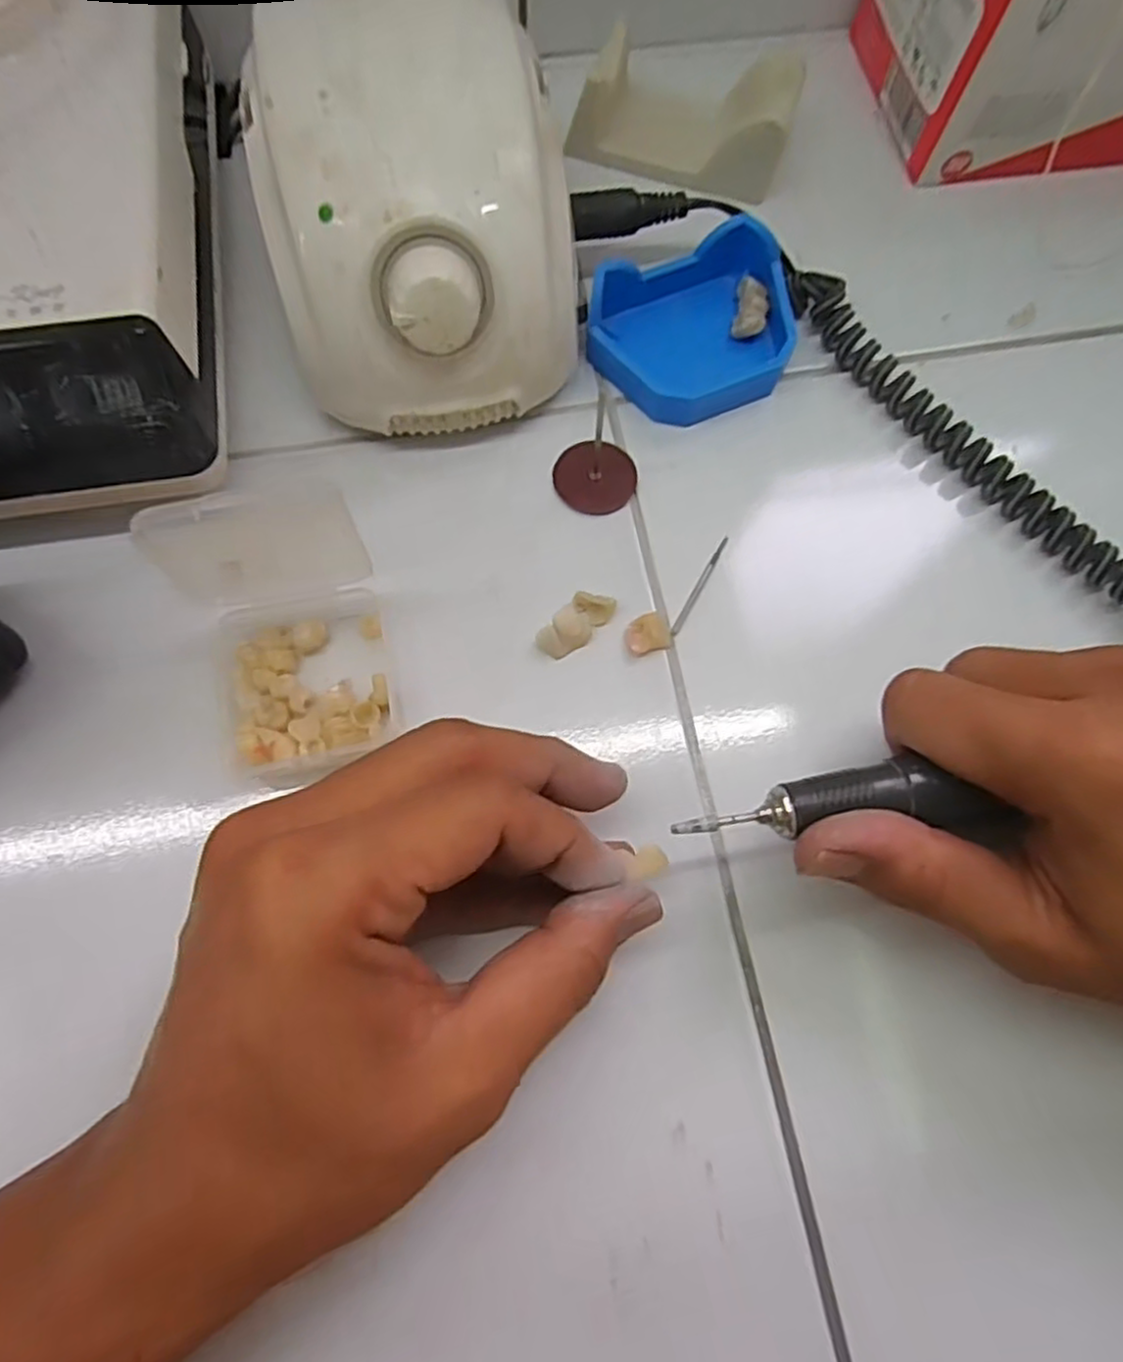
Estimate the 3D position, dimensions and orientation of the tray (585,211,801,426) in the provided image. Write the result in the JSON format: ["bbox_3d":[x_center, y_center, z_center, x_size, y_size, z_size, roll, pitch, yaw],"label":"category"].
[{"bbox_3d":[0.053,-0.135,0.277,0.079,0.022,0.062,-22,74,-9],"label":"tray"}]

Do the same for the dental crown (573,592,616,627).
[{"bbox_3d":[0.011,-0.025,0.254,0.014,0.009,0.009,20,72,4],"label":"dental crown"}]

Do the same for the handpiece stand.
[{"bbox_3d":[0.053,-0.242,0.306,0.086,0.032,0.053,16,72,3],"label":"handpiece stand"}]

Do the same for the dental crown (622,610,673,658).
[{"bbox_3d":[0.030,-0.017,0.251,0.016,0.009,0.014,-18,73,-8],"label":"dental crown"}]

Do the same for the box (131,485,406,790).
[{"bbox_3d":[-0.085,-0.018,0.223,0.061,0.054,0.082,-18,73,-8],"label":"box"}]

